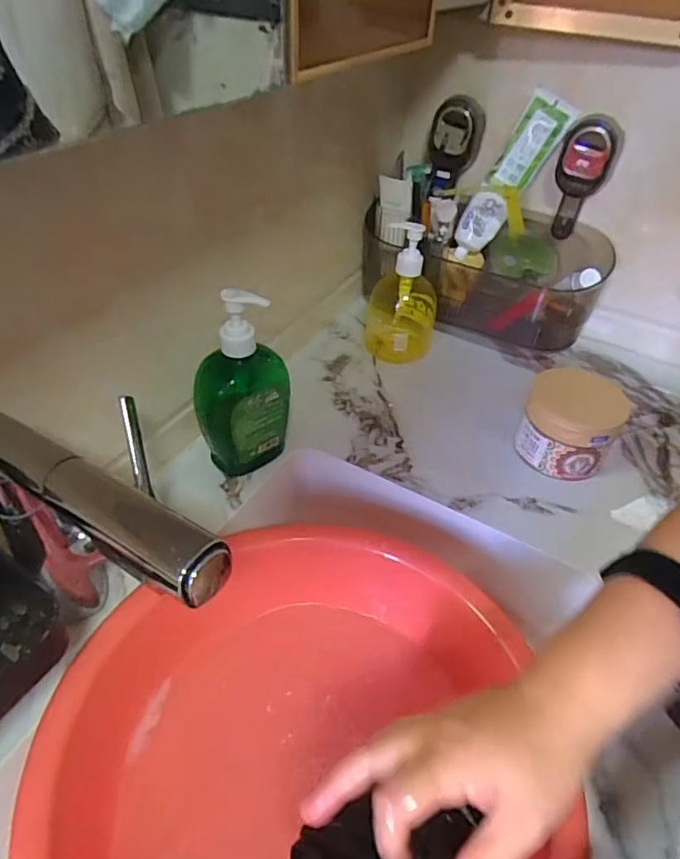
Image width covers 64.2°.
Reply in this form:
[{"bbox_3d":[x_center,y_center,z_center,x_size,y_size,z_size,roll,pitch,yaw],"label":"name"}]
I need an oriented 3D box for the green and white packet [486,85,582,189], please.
[{"bbox_3d":[0.227,-0.335,0.641,0.054,0.105,0.014,24,29,-8],"label":"green and white packet"}]

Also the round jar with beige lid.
[{"bbox_3d":[0.242,-0.007,0.575,0.092,0.078,0.091,25,46,22],"label":"round jar with beige lid"}]

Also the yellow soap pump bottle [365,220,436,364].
[{"bbox_3d":[0.080,-0.173,0.680,0.075,0.165,0.084,29,48,25],"label":"yellow soap pump bottle"}]

